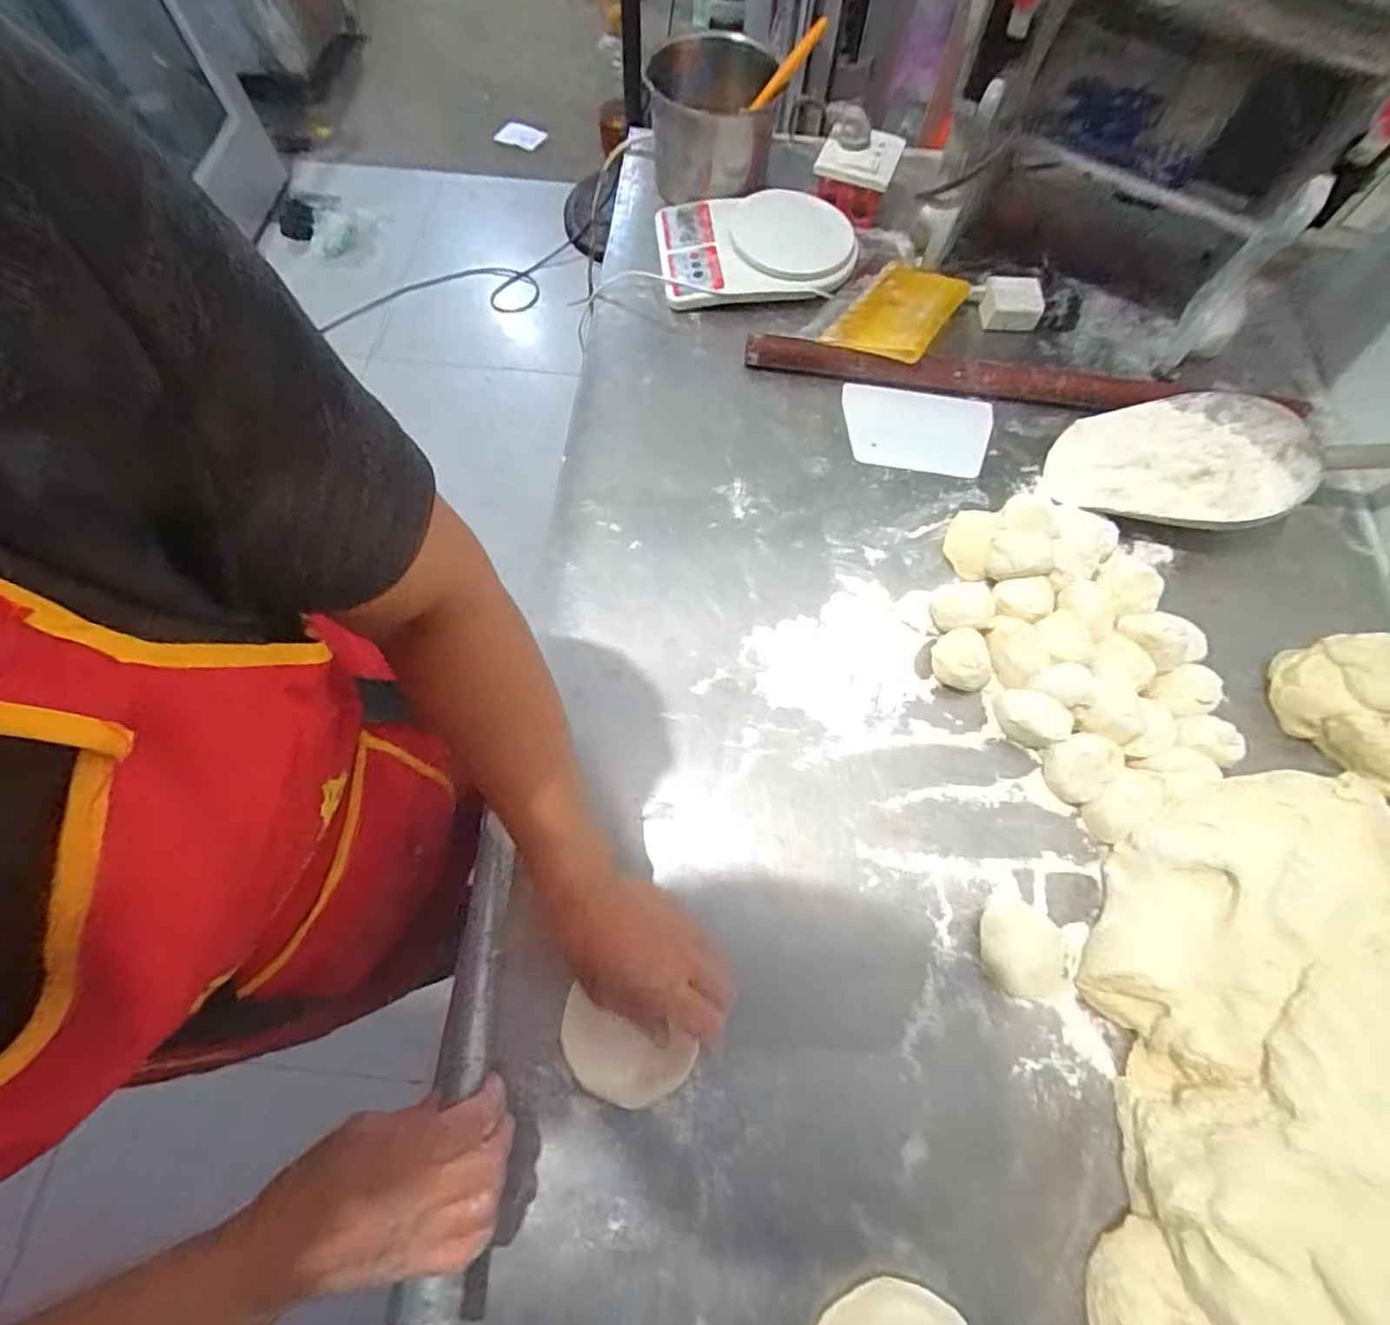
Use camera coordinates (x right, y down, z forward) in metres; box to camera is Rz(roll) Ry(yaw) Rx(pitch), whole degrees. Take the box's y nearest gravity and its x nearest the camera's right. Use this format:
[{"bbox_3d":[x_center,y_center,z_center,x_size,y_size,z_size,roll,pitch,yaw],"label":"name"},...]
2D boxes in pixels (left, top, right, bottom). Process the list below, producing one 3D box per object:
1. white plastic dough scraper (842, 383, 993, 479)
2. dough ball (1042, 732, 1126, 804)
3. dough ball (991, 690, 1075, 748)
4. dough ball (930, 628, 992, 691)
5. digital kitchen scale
[{"bbox_3d":[0.224,-0.235,0.625,0.145,0.005,0.099,9,69,5],"label":"white plastic dough scraper"},{"bbox_3d":[0.304,0.083,0.485,0.050,0.041,0.046,1,69,-2],"label":"dough ball"},{"bbox_3d":[0.274,0.046,0.503,0.052,0.035,0.034,28,70,9],"label":"dough ball"},{"bbox_3d":[0.219,0.000,0.514,0.039,0.041,0.050,-25,71,-11],"label":"dough ball"},{"bbox_3d":[0.071,-0.467,0.701,0.217,0.038,0.144,-4,69,-3],"label":"digital kitchen scale"}]

